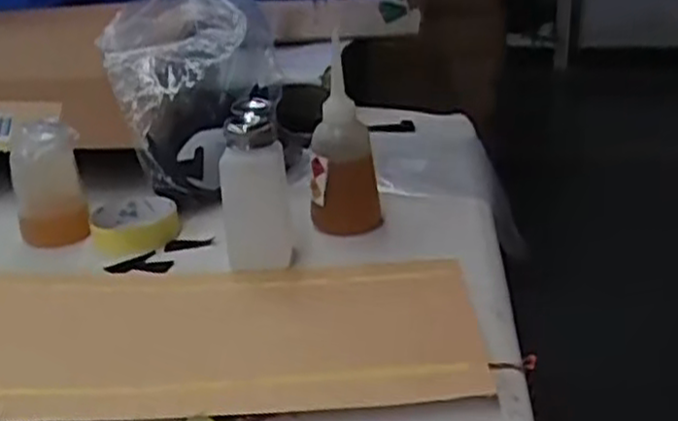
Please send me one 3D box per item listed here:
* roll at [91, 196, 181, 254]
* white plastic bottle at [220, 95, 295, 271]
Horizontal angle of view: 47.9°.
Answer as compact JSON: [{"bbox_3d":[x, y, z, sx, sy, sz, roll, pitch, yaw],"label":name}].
[{"bbox_3d":[-0.198,0.011,0.732,0.083,0.026,0.083,-2,24,1],"label":"roll"},{"bbox_3d":[-0.071,-0.021,0.656,0.056,0.133,0.062,-4,24,-3],"label":"white plastic bottle"}]

